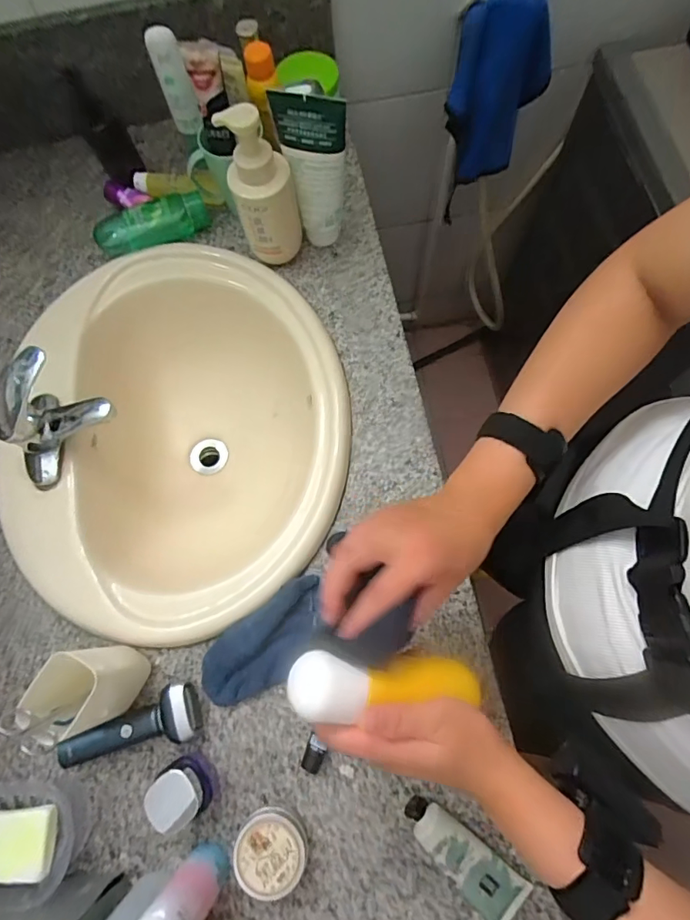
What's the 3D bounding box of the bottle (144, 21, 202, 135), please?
[{"bbox_3d":[-0.220,-0.487,0.630,0.039,0.119,0.032,-21,73,-5],"label":"bottle"}]

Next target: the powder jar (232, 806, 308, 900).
[{"bbox_3d":[-0.071,0.380,0.469,0.066,0.039,0.062,0,72,1],"label":"powder jar"}]

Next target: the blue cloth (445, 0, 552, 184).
[{"bbox_3d":[0.256,-0.603,0.796,0.177,0.341,0.030,-23,81,0],"label":"blue cloth"}]

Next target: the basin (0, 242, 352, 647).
[{"bbox_3d":[-0.219,-0.019,0.715,0.440,0.221,0.528,2,72,2],"label":"basin"}]

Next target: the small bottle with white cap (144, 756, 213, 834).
[{"bbox_3d":[-0.163,0.329,0.479,0.042,0.064,0.051,-38,75,-10],"label":"small bottle with white cap"}]

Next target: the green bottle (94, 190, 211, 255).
[{"bbox_3d":[-0.281,-0.341,0.700,0.166,0.039,0.049,-18,73,-4],"label":"green bottle"}]

